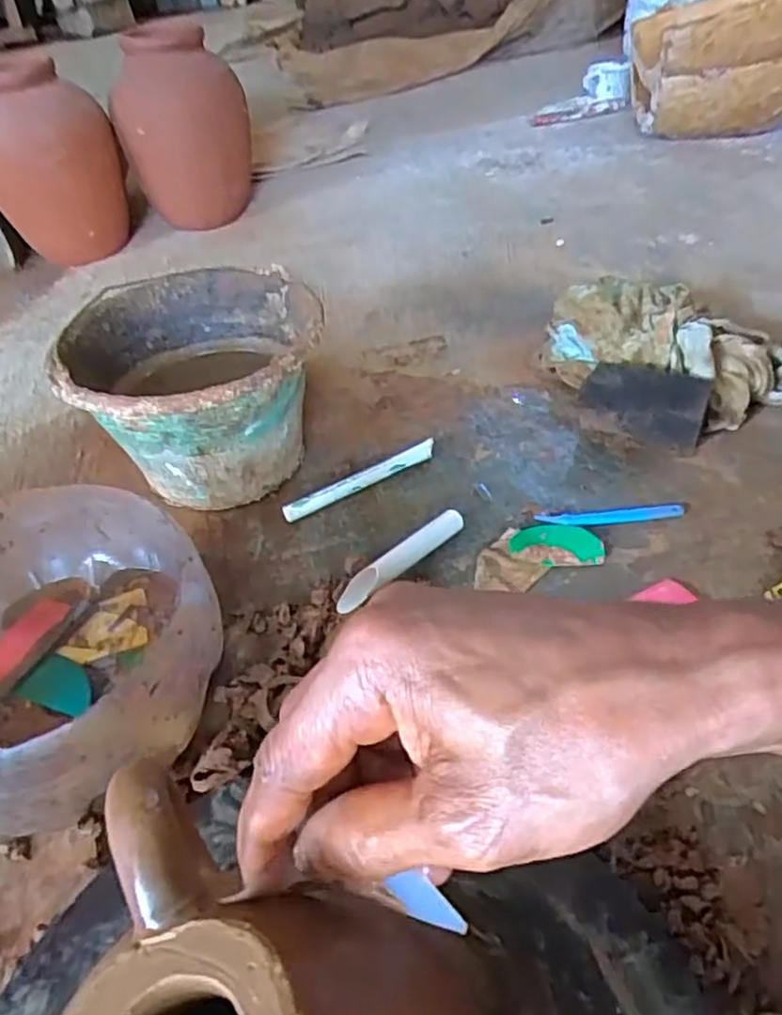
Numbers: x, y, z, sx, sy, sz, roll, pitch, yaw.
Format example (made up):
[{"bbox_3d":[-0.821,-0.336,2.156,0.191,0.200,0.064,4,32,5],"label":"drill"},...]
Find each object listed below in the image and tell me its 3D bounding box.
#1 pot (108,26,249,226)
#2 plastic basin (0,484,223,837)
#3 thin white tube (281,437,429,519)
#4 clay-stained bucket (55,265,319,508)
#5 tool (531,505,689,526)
[{"bbox_3d":[-0.368,-0.680,1.280,0.213,0.300,0.201,-12,43,-4],"label":"pot"},{"bbox_3d":[-0.249,0.110,0.530,0.252,0.127,0.230,-4,43,4],"label":"plastic basin"},{"bbox_3d":[-0.028,-0.029,0.728,0.175,0.018,0.011,-26,3,-20],"label":"thin white tube"},{"bbox_3d":[-0.188,-0.110,0.727,0.239,0.169,0.239,-4,43,4],"label":"clay-stained bucket"},{"bbox_3d":[0.204,0.008,0.656,0.135,0.004,0.015,-4,63,1],"label":"tool"}]

